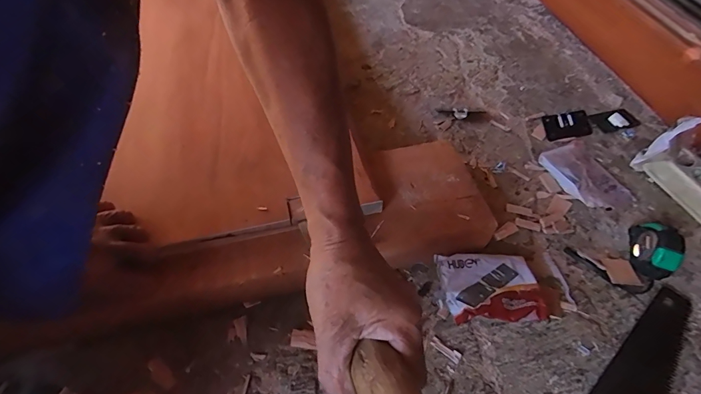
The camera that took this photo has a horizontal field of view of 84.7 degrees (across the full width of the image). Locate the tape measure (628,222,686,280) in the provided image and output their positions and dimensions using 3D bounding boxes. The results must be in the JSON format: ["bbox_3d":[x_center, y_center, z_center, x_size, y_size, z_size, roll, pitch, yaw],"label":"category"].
[{"bbox_3d":[0.405,0.067,0.511,0.033,0.055,0.074,12,55,6],"label":"tape measure"}]

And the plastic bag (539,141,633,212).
[{"bbox_3d":[0.364,-0.036,0.596,0.097,0.030,0.127,-20,57,-16],"label":"plastic bag"}]

